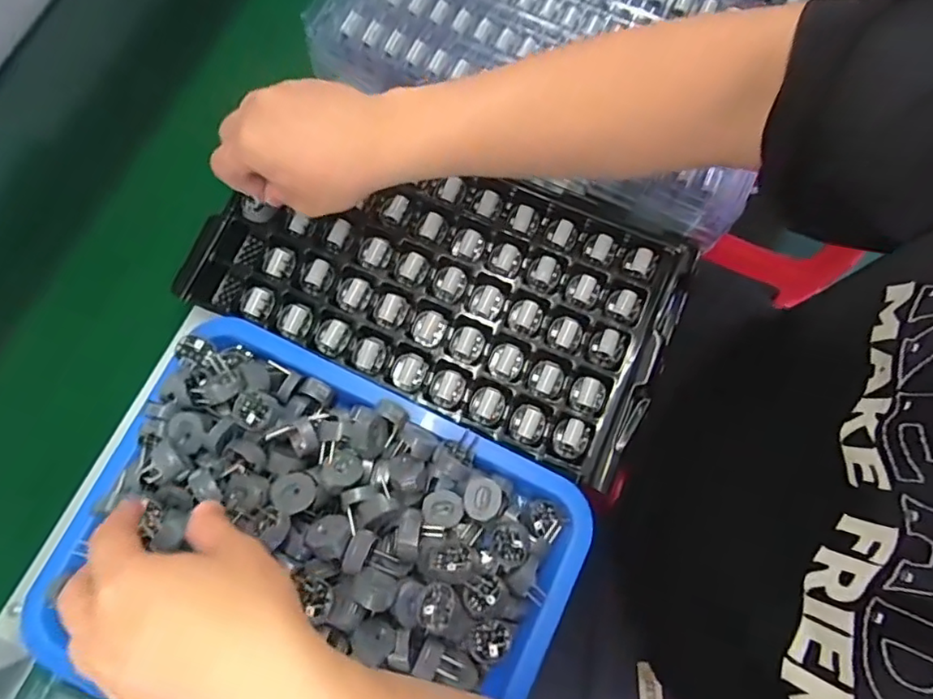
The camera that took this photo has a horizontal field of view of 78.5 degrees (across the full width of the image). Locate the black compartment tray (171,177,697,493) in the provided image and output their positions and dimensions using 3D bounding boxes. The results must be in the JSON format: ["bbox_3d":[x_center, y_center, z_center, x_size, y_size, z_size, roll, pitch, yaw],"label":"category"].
[{"bbox_3d":[-0.018,-0.058,0.451,0.353,0.030,0.197,24,79,6],"label":"black compartment tray"}]

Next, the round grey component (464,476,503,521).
[{"bbox_3d":[0.012,0.103,0.396,0.025,0.012,0.028,20,79,5],"label":"round grey component"}]

